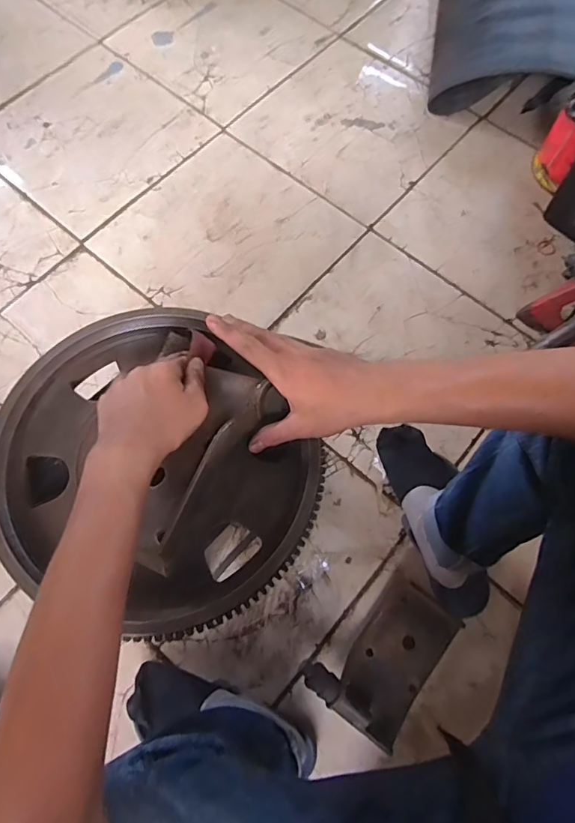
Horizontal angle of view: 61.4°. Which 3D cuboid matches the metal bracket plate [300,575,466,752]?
[{"bbox_3d":[0.139,0.339,0.685,0.150,0.053,0.201,38,74,12],"label":"metal bracket plate"}]

